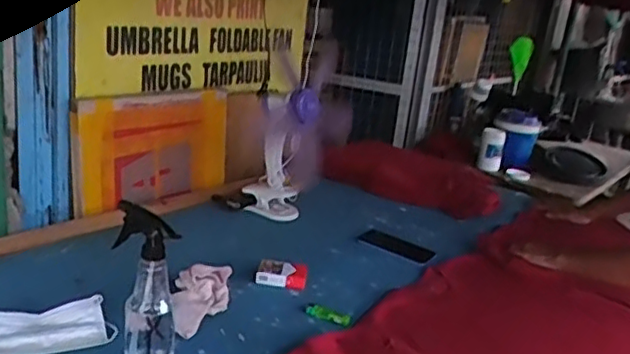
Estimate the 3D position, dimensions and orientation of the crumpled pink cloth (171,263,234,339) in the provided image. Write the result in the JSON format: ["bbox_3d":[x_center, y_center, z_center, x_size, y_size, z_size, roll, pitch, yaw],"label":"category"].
[{"bbox_3d":[-0.193,0.203,1.043,0.099,0.045,0.157,4,20,-7],"label":"crumpled pink cloth"}]

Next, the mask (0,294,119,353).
[{"bbox_3d":[-0.412,0.221,0.929,0.211,0.027,0.103,-4,22,-28],"label":"mask"}]

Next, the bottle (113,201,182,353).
[{"bbox_3d":[-0.231,0.153,0.869,0.082,0.235,0.094,2,20,-12],"label":"bottle"}]

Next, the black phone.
[{"bbox_3d":[0.182,0.152,1.383,0.169,0.011,0.084,20,24,34],"label":"black phone"}]

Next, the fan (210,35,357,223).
[{"bbox_3d":[-0.050,-0.097,1.451,0.224,0.367,0.163,13,20,16],"label":"fan"}]

